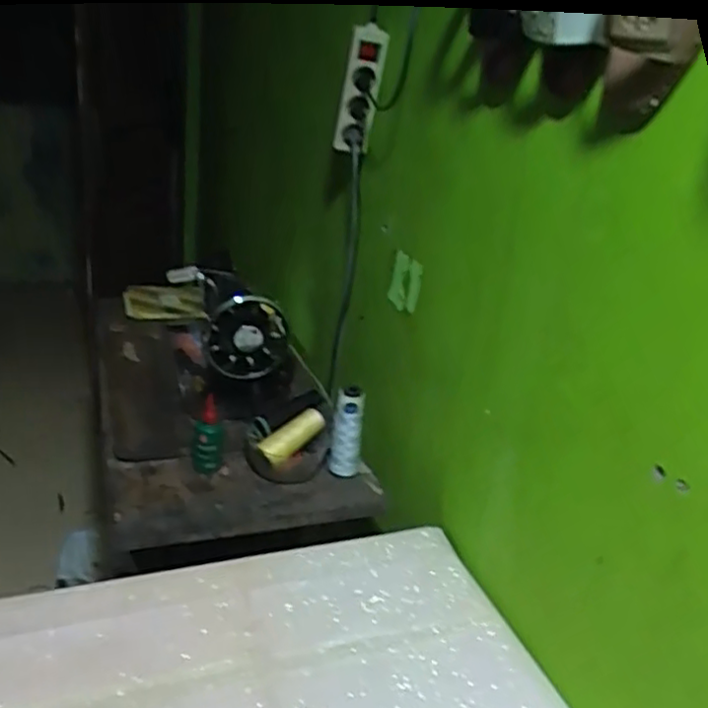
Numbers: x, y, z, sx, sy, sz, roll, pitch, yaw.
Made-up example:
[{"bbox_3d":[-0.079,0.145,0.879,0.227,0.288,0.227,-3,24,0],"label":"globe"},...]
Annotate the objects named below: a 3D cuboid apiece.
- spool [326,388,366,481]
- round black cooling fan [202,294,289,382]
[{"bbox_3d":[-0.011,0.124,1.036,0.049,0.131,0.058,9,24,3],"label":"spool"},{"bbox_3d":[-0.169,-0.026,1.060,0.128,0.138,0.049,-1,25,-18],"label":"round black cooling fan"}]

